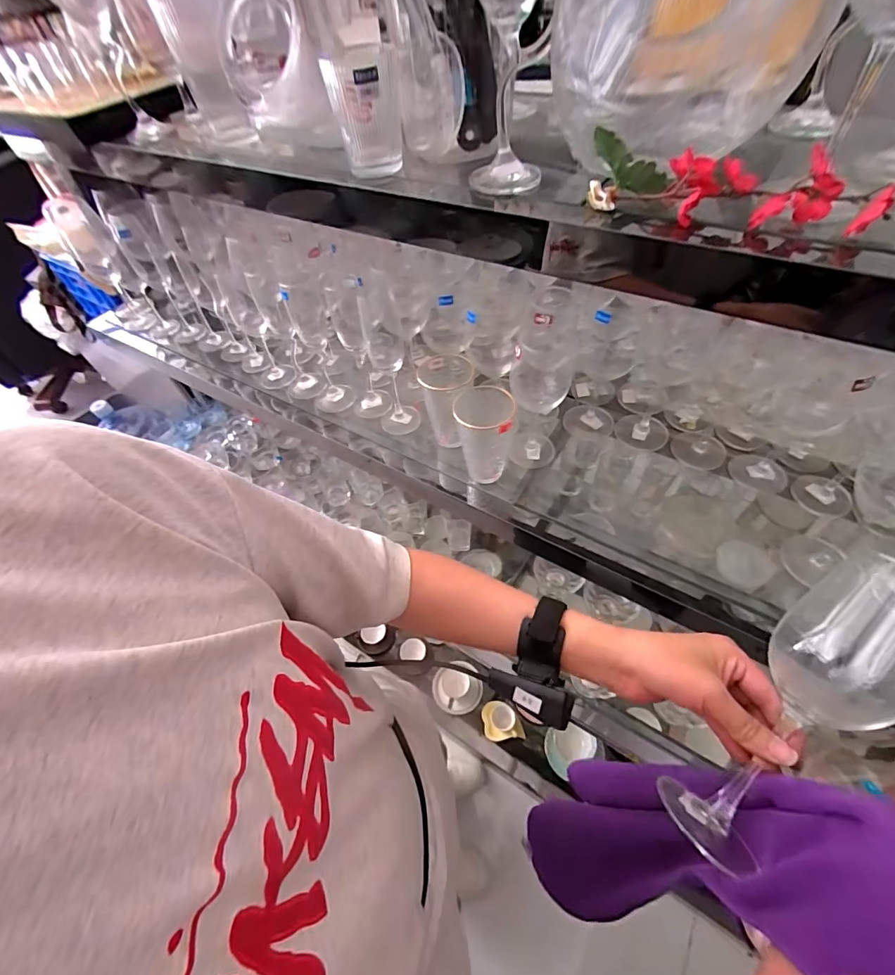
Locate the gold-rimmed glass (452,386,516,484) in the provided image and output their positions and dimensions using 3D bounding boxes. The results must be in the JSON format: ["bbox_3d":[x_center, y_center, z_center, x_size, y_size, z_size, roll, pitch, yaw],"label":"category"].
[{"bbox_3d":[0.053,-0.076,0.617,0.078,0.132,0.090,0,53,5],"label":"gold-rimmed glass"}]

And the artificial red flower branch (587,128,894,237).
[{"bbox_3d":[0.226,-0.246,0.347,0.214,0.048,0.066,24,59,21],"label":"artificial red flower branch"}]

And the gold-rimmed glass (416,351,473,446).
[{"bbox_3d":[-0.001,-0.138,0.669,0.074,0.124,0.088,-6,53,1],"label":"gold-rimmed glass"}]

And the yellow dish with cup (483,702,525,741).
[{"bbox_3d":[0.148,0.632,1.177,0.107,0.042,0.097,-8,53,-1],"label":"yellow dish with cup"}]

